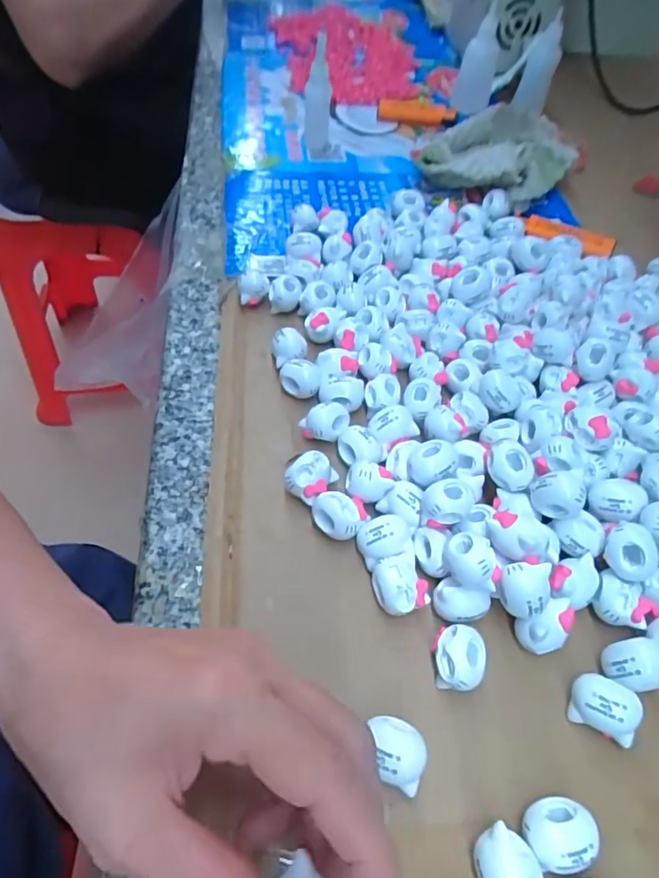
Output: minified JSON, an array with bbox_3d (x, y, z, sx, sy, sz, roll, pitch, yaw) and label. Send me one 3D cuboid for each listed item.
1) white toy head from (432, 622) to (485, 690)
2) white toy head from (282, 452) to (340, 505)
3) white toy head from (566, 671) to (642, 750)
[{"bbox_3d":[0.055,0.095,0.234,0.021,0.017,0.024,2,54,-2],"label":"white toy head"},{"bbox_3d":[-0.010,0.020,0.282,0.020,0.017,0.024,32,58,18],"label":"white toy head"},{"bbox_3d":[0.115,0.113,0.227,0.026,0.021,0.019,25,56,13],"label":"white toy head"}]

